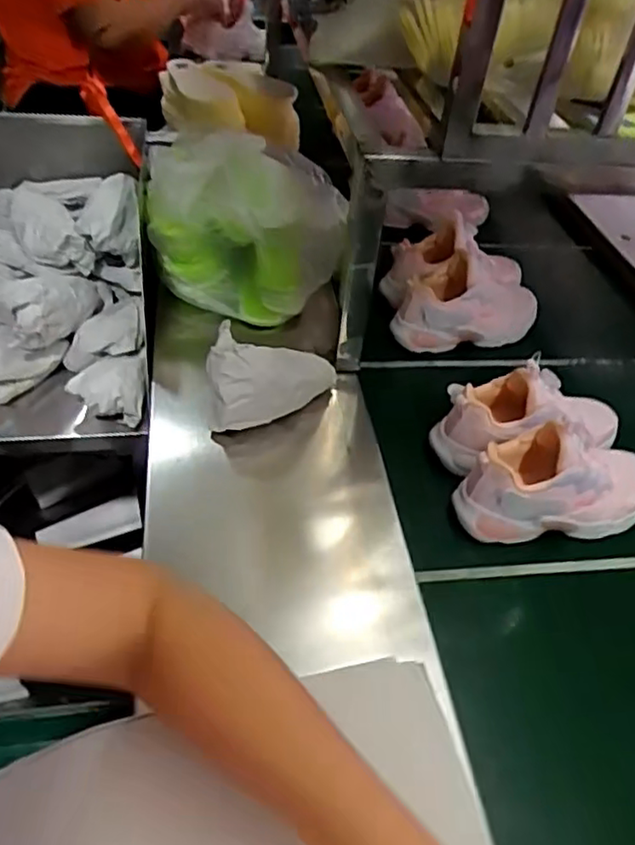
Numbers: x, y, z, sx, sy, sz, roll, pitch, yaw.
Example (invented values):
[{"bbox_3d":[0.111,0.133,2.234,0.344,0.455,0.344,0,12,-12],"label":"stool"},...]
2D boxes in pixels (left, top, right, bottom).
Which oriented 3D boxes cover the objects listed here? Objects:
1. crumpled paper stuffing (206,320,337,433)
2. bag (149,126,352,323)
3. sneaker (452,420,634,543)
[{"bbox_3d":[-0.041,-0.050,0.692,0.145,0.077,0.080,-7,47,-12],"label":"crumpled paper stuffing"},{"bbox_3d":[-0.089,-0.255,0.842,0.212,0.167,0.192,25,48,18],"label":"bag"},{"bbox_3d":[0.252,0.055,0.656,0.221,0.106,0.084,-4,46,-9],"label":"sneaker"}]

